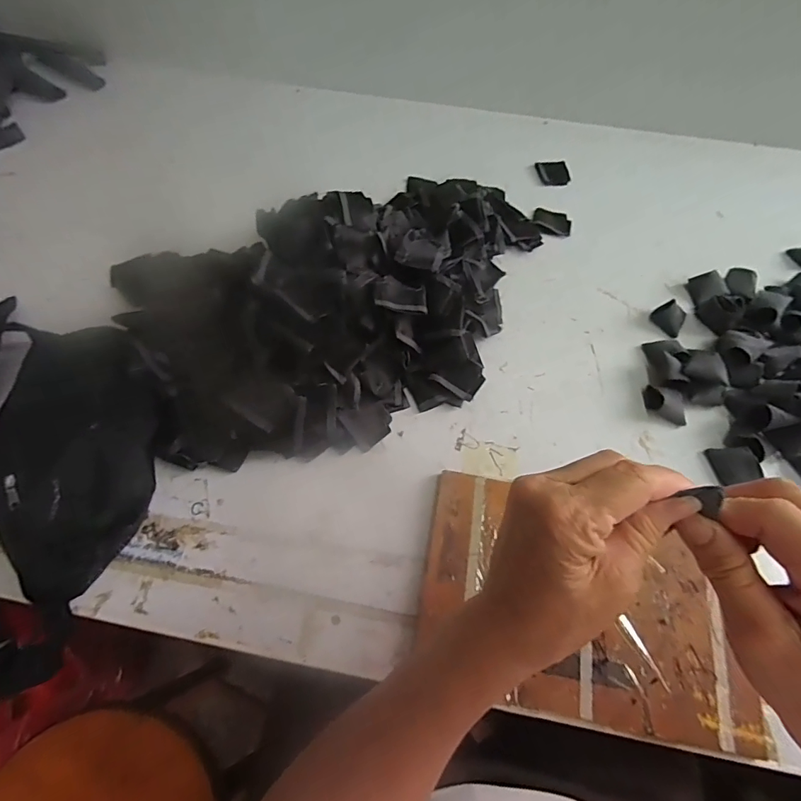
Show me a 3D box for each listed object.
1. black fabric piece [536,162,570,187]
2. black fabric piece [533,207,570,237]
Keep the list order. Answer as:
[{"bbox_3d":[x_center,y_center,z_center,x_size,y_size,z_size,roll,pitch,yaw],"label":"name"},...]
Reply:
[{"bbox_3d":[0.238,-0.351,0.704,0.046,0.007,0.055,-9,66,1],"label":"black fabric piece"},{"bbox_3d":[0.217,-0.256,0.648,0.055,0.017,0.052,14,61,7],"label":"black fabric piece"}]

